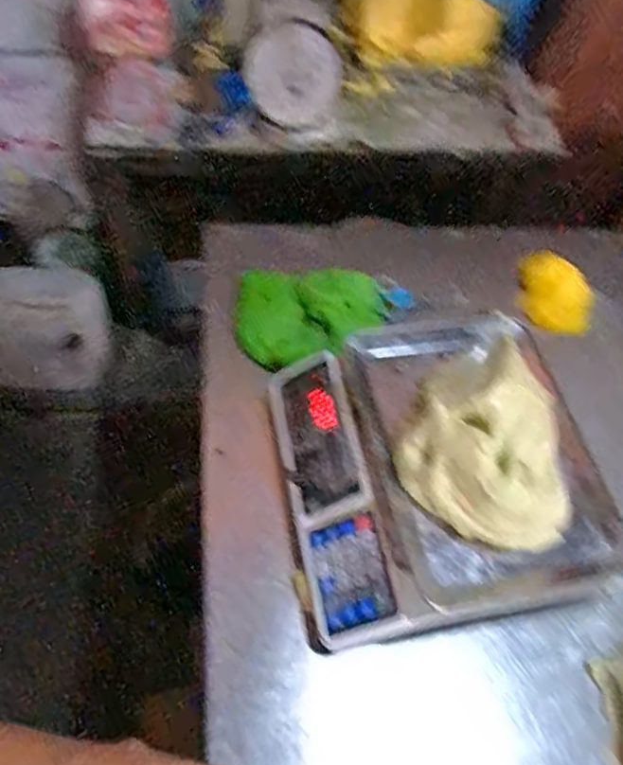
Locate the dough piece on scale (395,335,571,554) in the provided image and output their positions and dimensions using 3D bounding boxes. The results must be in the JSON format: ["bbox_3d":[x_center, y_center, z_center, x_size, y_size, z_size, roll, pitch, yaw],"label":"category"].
[{"bbox_3d":[0.186,0.064,0.657,0.176,0.092,0.196,21,56,6],"label":"dough piece on scale"}]

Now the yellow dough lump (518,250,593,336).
[{"bbox_3d":[0.380,-0.135,0.986,0.128,0.070,0.089,22,56,7],"label":"yellow dough lump"}]

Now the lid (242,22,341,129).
[{"bbox_3d":[-0.034,-0.600,1.233,0.179,0.180,0.023,-21,34,-11],"label":"lid"}]

